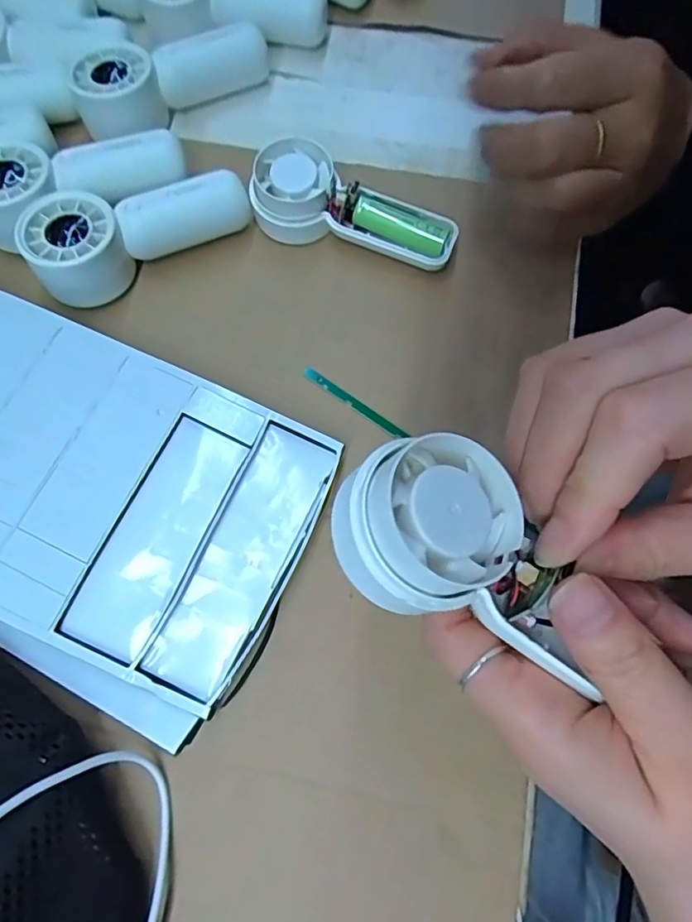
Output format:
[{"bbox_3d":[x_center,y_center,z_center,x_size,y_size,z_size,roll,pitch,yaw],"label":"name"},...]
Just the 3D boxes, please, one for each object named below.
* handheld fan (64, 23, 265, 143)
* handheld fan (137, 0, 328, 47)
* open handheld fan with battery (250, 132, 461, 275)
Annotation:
[{"bbox_3d":[-0.103,-0.227,0.324,0.111,0.034,0.041,-31,76,-8],"label":"handheld fan"},{"bbox_3d":[-0.070,-0.274,0.336,0.110,0.033,0.046,14,74,5],"label":"handheld fan"},{"bbox_3d":[0.005,-0.133,0.295,0.109,0.031,0.044,18,75,6],"label":"open handheld fan with battery"}]

